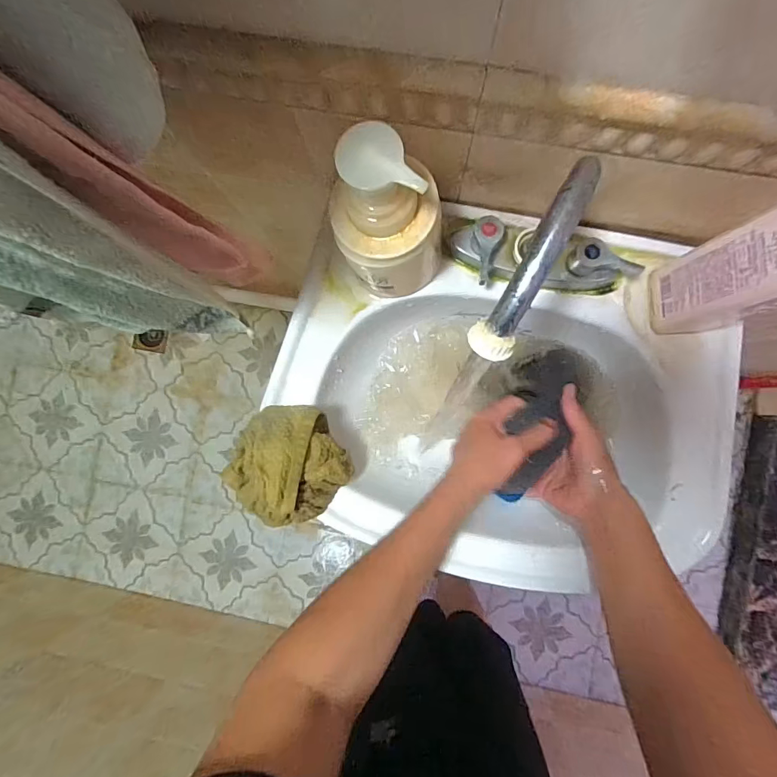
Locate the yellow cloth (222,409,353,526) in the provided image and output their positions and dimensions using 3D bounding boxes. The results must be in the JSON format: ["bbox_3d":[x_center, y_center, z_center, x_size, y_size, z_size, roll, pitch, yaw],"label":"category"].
[{"bbox_3d":[-0.106,0.080,0.455,0.102,0.072,0.119,-27,88,3],"label":"yellow cloth"}]

